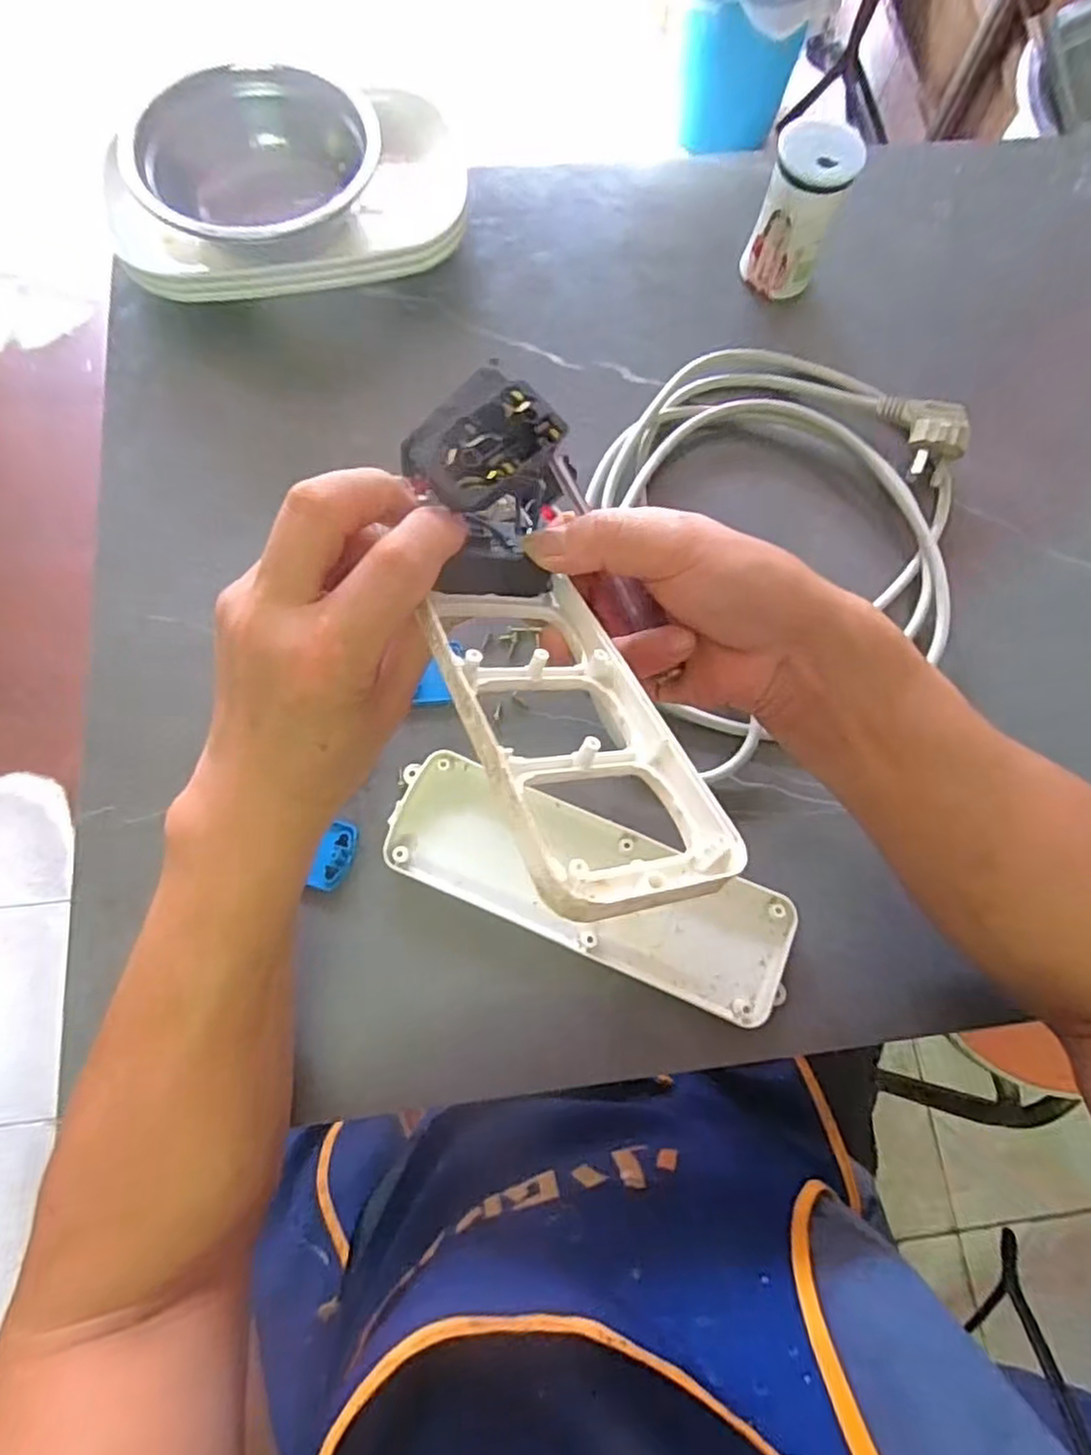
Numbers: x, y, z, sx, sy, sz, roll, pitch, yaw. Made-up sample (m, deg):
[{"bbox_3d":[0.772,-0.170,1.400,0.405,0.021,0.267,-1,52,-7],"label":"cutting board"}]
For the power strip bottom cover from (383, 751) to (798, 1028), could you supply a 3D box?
[{"bbox_3d":[0.022,0.078,0.351,0.207,0.013,0.068,23,76,4],"label":"power strip bottom cover"}]

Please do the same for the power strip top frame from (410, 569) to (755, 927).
[{"bbox_3d":[0.007,-0.003,0.228,0.070,0.014,0.143,-1,46,-27],"label":"power strip top frame"}]

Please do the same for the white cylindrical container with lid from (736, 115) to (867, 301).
[{"bbox_3d":[0.159,-0.324,0.431,0.047,0.079,0.045,1,75,-2],"label":"white cylindrical container with lid"}]

